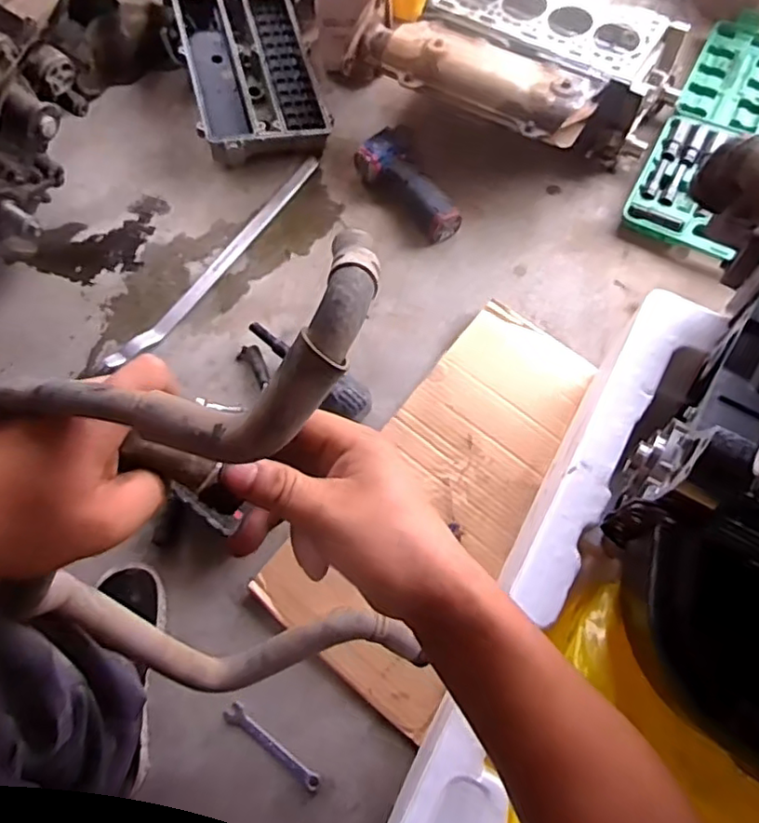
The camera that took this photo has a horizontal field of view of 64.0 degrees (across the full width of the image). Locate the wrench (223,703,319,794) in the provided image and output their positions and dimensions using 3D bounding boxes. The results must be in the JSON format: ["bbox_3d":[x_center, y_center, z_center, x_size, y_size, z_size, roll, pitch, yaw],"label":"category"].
[{"bbox_3d":[-0.126,0.395,0.714,0.134,0.007,0.022,35,75,14],"label":"wrench"}]

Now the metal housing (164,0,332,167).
[{"bbox_3d":[-0.221,-0.579,1.027,0.217,0.080,0.358,-15,70,-3],"label":"metal housing"}]

